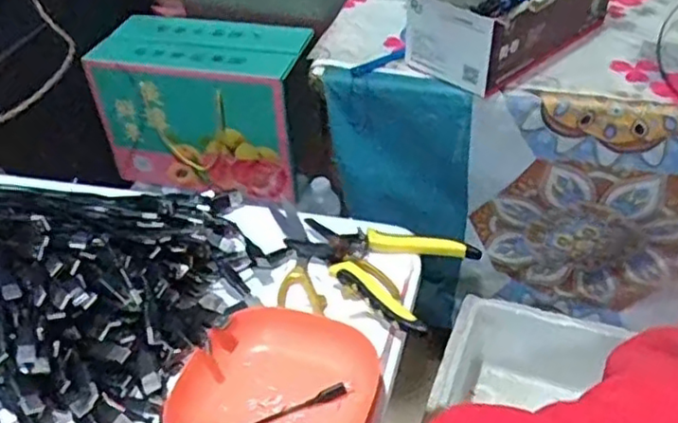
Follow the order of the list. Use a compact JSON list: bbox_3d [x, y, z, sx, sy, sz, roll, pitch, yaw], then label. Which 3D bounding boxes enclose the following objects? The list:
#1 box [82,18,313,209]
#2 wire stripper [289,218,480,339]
[{"bbox_3d":[-0.211,-0.169,1.109,0.318,0.237,0.167,13,44,18],"label":"box"},{"bbox_3d":[0.028,0.043,0.584,0.151,0.022,0.112,19,46,23],"label":"wire stripper"}]

